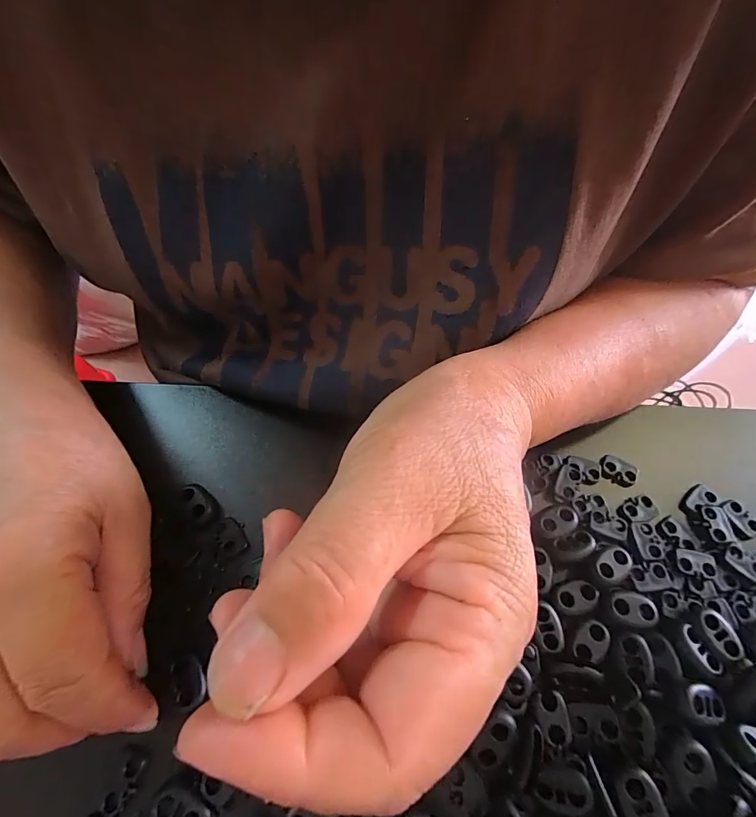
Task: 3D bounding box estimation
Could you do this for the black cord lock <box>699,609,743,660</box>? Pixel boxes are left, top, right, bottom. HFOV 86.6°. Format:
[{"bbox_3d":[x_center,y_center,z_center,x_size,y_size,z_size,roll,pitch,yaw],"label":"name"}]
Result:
[{"bbox_3d":[0.139,0.091,0.162,0.010,0.004,0.018,-13,60,-9],"label":"black cord lock"}]

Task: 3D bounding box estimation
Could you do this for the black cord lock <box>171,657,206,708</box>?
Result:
[{"bbox_3d":[-0.074,0.106,0.155,0.011,0.004,0.018,-26,60,-17],"label":"black cord lock"}]

